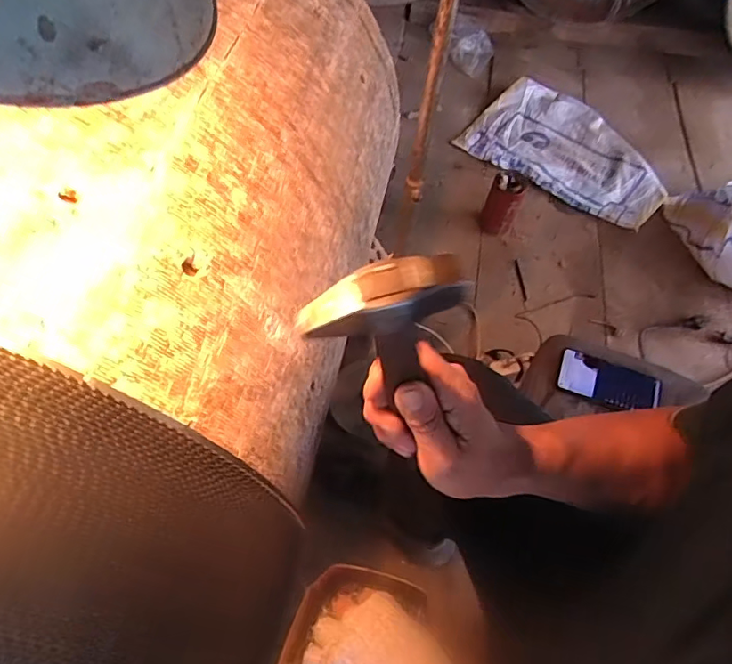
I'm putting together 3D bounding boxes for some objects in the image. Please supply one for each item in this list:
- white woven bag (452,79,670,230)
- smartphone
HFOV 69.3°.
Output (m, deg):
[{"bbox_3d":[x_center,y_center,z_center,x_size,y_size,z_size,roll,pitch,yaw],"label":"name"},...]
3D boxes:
[{"bbox_3d":[0.571,-0.511,1.467,0.539,0.042,0.376,33,61,15],"label":"white woven bag"},{"bbox_3d":[0.378,0.078,0.824,0.152,0.012,0.071,18,58,7],"label":"smartphone"}]

